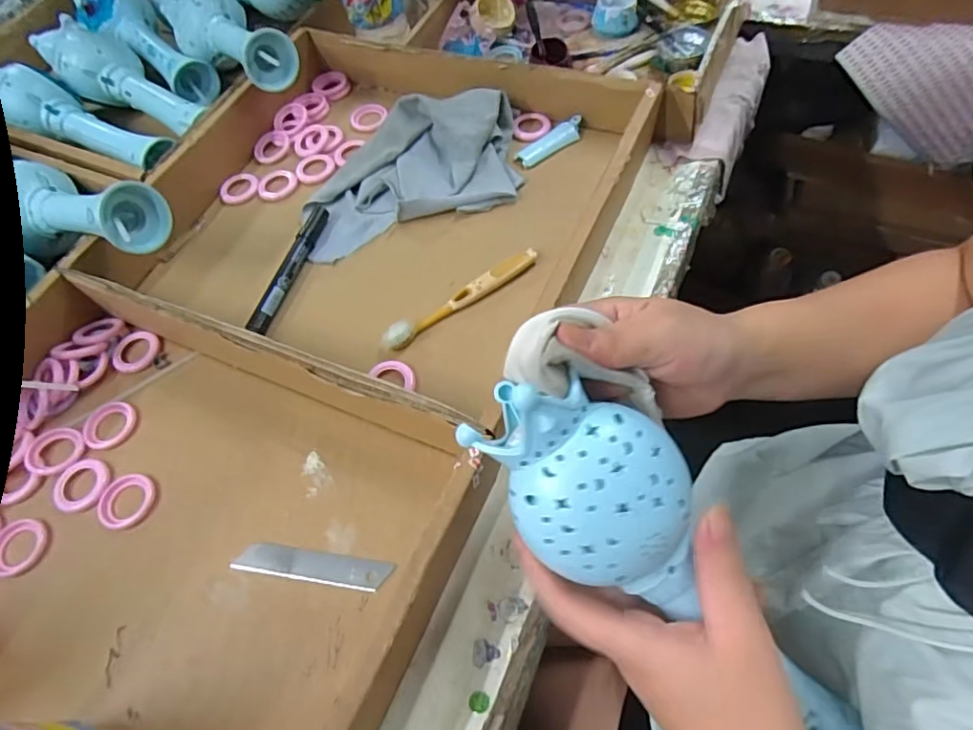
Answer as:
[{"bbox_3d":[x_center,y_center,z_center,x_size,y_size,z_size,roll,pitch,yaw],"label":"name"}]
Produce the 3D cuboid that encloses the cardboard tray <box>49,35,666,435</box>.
[{"bbox_3d":[-0.091,-0.144,0.483,0.377,0.082,0.343,20,65,16],"label":"cardboard tray"}]

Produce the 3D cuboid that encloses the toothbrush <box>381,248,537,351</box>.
[{"bbox_3d":[-0.019,-0.052,0.442,0.137,0.010,0.020,-31,62,-11],"label":"toothbrush"}]

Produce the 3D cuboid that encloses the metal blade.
[{"bbox_3d":[-0.107,0.124,0.352,0.099,0.004,0.018,5,60,10],"label":"metal blade"}]

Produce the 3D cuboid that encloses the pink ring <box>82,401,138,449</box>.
[{"bbox_3d":[-0.278,0.043,0.420,0.038,0.004,0.037,-3,61,4],"label":"pink ring"}]

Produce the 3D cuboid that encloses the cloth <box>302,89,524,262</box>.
[{"bbox_3d":[-0.064,-0.177,0.495,0.204,0.038,0.115,-18,62,-7],"label":"cloth"}]

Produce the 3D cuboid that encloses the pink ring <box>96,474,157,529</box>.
[{"bbox_3d":[-0.245,0.093,0.387,0.036,0.004,0.037,-3,61,4],"label":"pink ring"}]

